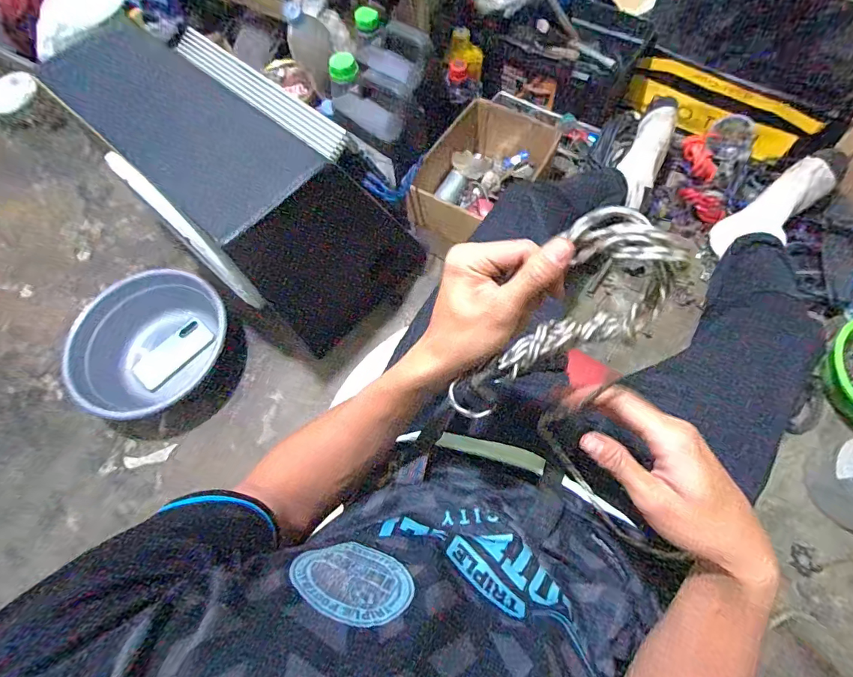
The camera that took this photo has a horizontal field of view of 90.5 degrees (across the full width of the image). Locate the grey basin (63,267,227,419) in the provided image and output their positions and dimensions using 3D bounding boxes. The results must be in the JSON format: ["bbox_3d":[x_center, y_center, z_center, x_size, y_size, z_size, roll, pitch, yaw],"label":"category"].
[{"bbox_3d":[-0.544,0.002,0.878,0.300,0.121,0.321,-1,67,2],"label":"grey basin"}]

